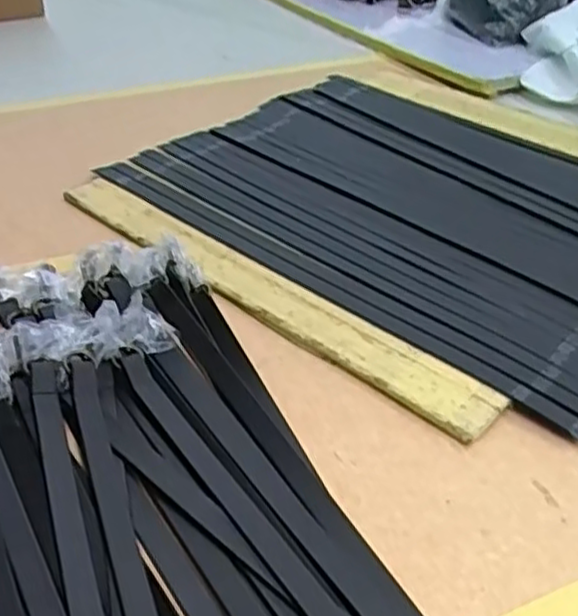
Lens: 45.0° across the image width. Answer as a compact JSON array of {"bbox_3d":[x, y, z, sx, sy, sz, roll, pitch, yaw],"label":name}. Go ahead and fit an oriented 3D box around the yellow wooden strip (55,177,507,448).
[{"bbox_3d":[-0.033,-0.021,0.558,0.426,0.017,0.049,30,49,30],"label":"yellow wooden strip"}]

